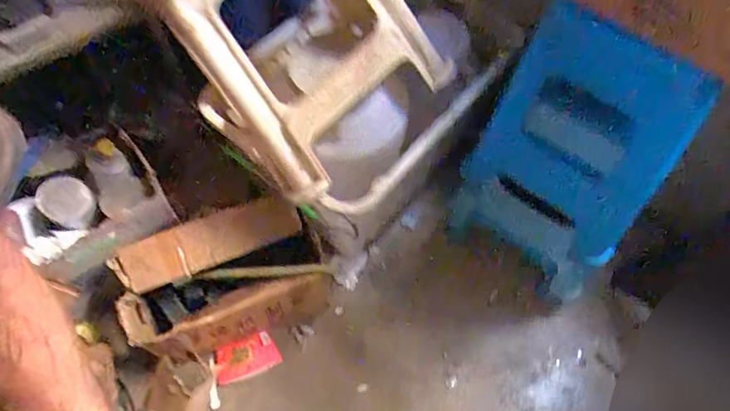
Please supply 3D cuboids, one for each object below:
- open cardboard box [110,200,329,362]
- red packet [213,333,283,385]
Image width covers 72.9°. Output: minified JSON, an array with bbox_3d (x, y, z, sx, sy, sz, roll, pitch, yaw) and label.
[{"bbox_3d":[-0.313,0.170,1.111,0.427,0.186,0.260,-15,60,-9],"label":"open cardboard box"},{"bbox_3d":[-0.278,0.355,1.139,0.144,0.016,0.093,-22,99,-5],"label":"red packet"}]

